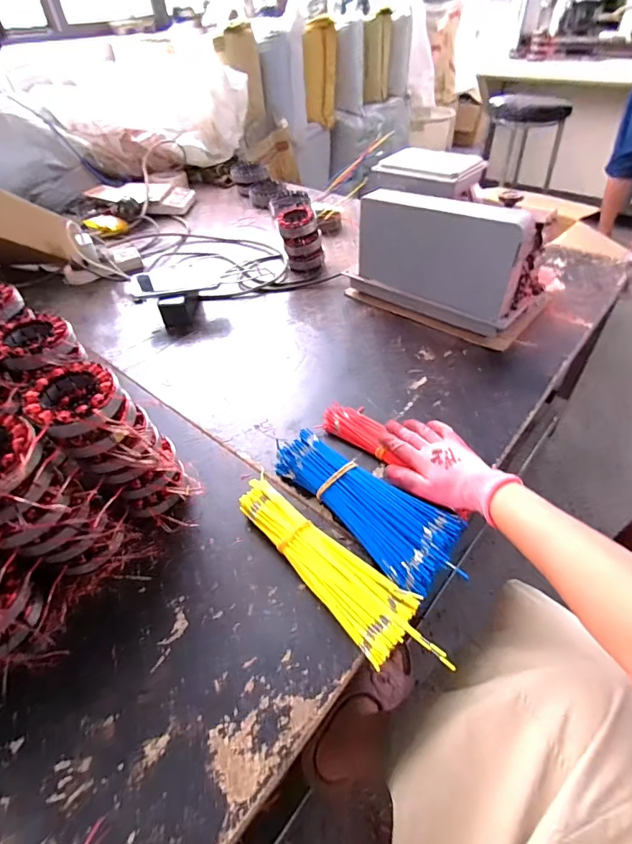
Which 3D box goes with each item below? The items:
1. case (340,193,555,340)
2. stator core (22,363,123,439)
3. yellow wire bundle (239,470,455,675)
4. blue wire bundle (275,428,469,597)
[{"bbox_3d":[0.226,-0.297,0.777,0.333,0.202,0.088,31,54,29],"label":"case"},{"bbox_3d":[-0.245,-0.026,0.439,0.085,0.027,0.088,-19,48,-16],"label":"stator core"},{"bbox_3d":[0.018,0.156,0.475,0.072,0.026,0.275,-32,52,-26],"label":"yellow wire bundle"},{"bbox_3d":[0.059,0.089,0.521,0.093,0.027,0.242,-34,53,-27],"label":"blue wire bundle"}]

